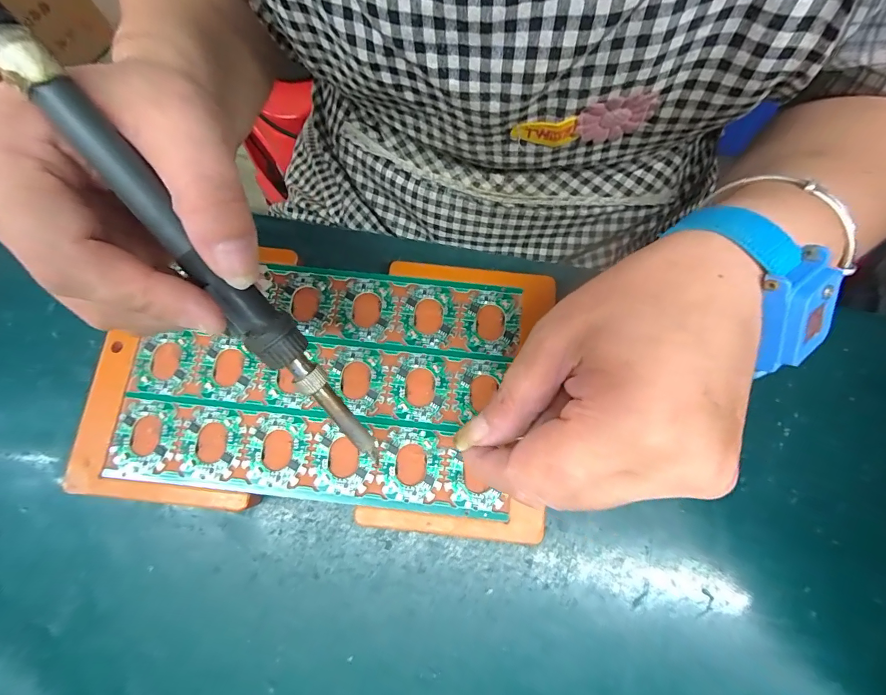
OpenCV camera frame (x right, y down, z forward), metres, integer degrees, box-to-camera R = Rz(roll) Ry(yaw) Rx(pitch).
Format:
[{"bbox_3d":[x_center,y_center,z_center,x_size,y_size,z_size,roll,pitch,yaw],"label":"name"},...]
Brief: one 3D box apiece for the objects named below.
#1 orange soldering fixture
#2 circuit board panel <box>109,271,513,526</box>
[{"bbox_3d":[-0.065,0.018,0.214,0.228,0.019,0.135,5,77,1],"label":"orange soldering fixture"},{"bbox_3d":[-0.063,0.016,0.206,0.196,0.004,0.119,6,77,1],"label":"circuit board panel"}]

